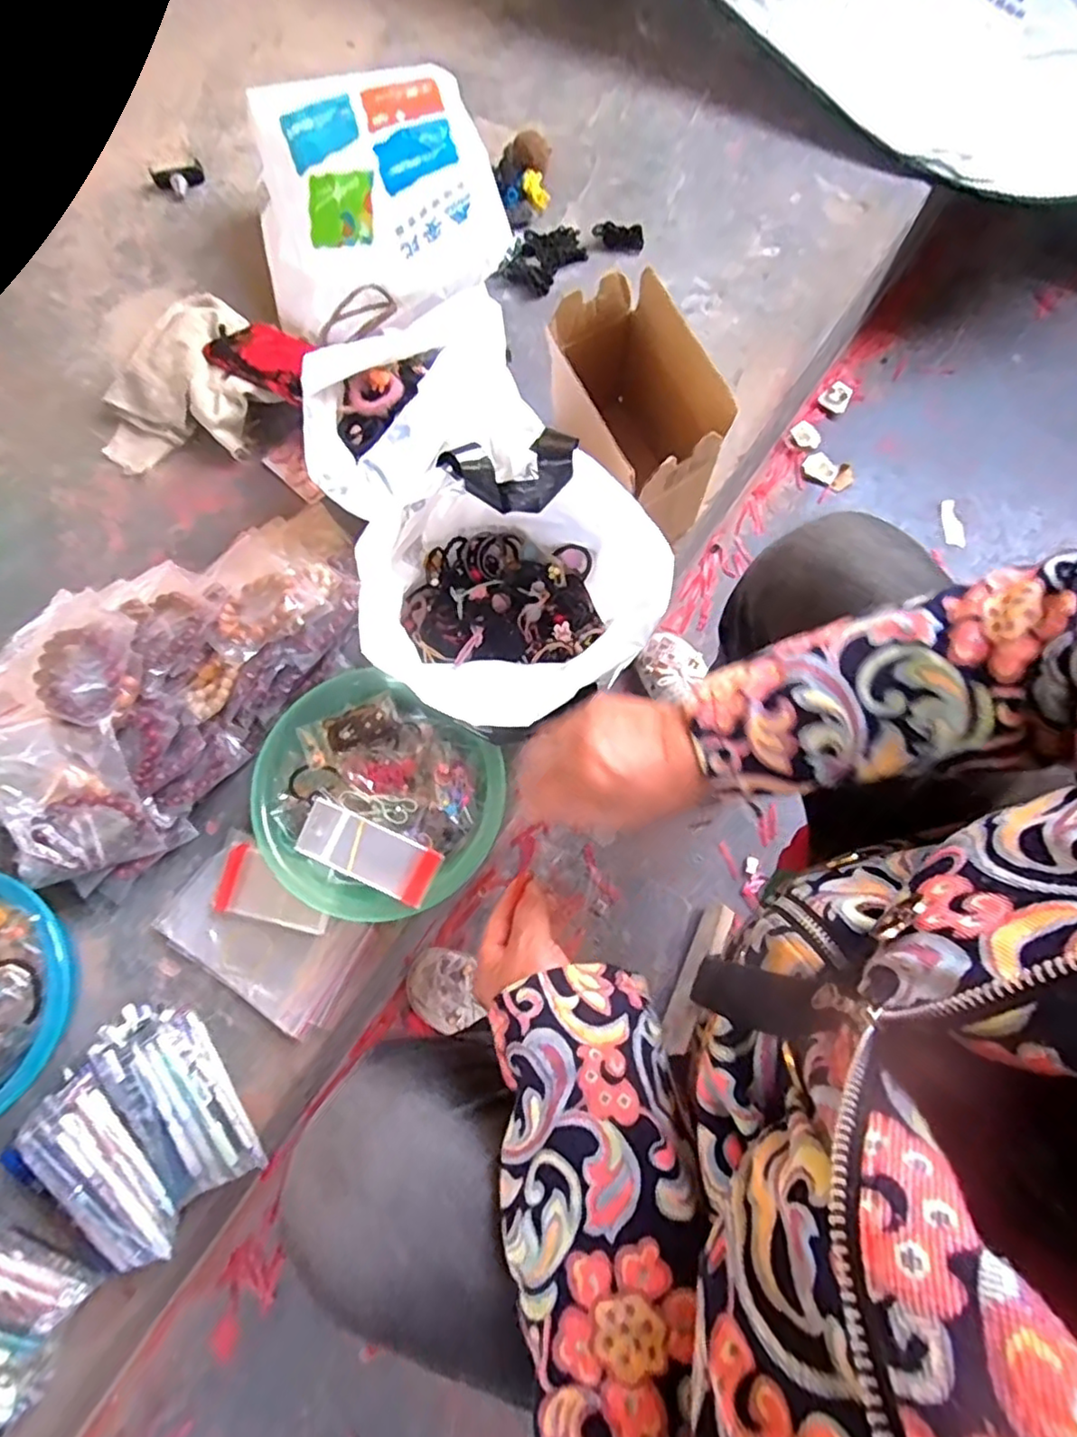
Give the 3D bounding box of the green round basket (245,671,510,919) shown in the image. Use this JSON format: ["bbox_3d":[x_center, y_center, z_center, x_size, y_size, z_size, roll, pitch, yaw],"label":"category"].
[{"bbox_3d":[-0.159,0.080,0.624,0.225,0.070,0.211,-1,71,2],"label":"green round basket"}]

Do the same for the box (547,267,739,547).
[{"bbox_3d":[0.091,-0.300,0.671,0.126,0.198,0.222,-20,71,-5],"label":"box"}]

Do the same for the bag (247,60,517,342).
[{"bbox_3d":[-0.204,-0.613,0.759,0.281,0.112,0.308,-17,71,-4],"label":"bag"}]

